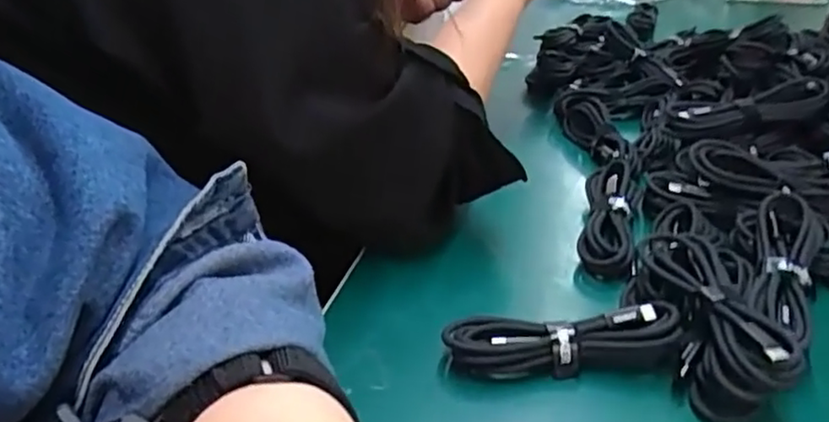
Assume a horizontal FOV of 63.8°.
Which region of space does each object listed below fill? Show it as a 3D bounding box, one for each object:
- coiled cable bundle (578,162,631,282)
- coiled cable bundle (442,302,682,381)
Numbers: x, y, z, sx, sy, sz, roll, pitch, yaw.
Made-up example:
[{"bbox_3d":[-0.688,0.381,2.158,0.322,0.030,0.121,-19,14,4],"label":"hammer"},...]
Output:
[{"bbox_3d":[0.127,0.000,0.440,0.030,0.024,0.110,6,32,14],"label":"coiled cable bundle"},{"bbox_3d":[0.074,0.067,0.337,0.112,0.026,0.028,-1,31,4],"label":"coiled cable bundle"}]

